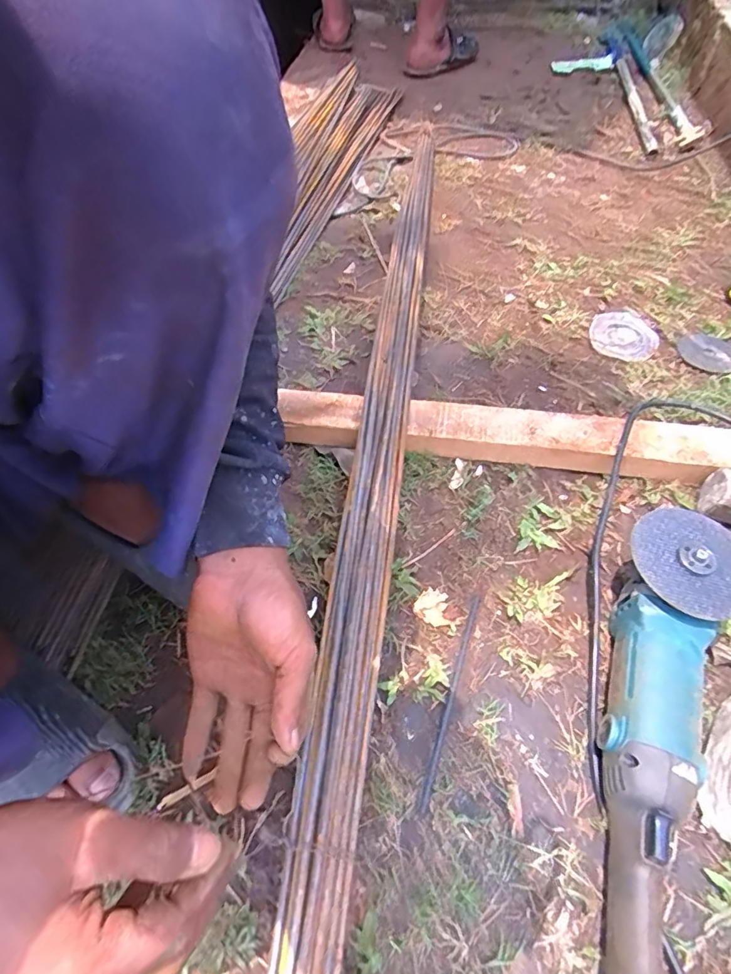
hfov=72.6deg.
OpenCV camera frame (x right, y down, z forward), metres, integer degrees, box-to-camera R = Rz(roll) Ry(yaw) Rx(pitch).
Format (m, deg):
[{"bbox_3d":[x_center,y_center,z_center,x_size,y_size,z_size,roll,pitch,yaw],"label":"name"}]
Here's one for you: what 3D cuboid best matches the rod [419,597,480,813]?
[{"bbox_3d":[0.075,0.177,0.429,0.007,0.004,0.181,16,57,13],"label":"rod"}]

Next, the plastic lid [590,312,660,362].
[{"bbox_3d":[0.360,-0.213,0.693,0.086,0.012,0.098,20,58,15],"label":"plastic lid"}]

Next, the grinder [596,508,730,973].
[{"bbox_3d":[0.227,0.176,0.374,0.094,0.077,0.343,18,58,12],"label":"grinder"}]

